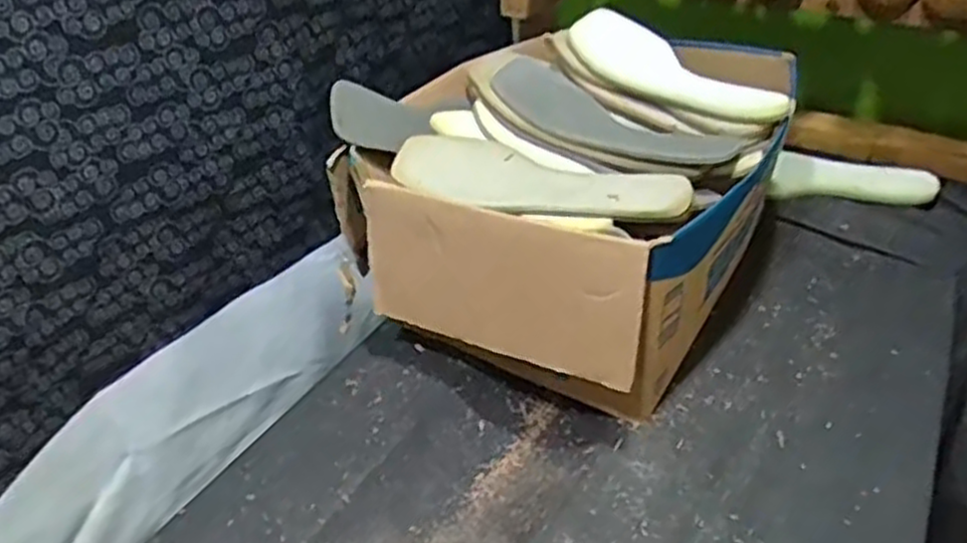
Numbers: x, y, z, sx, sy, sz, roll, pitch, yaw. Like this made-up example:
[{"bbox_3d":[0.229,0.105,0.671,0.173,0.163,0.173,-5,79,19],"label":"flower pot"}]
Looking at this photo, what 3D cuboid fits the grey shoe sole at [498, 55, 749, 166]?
[{"bbox_3d":[0.107,-0.136,0.681,0.086,0.032,0.238,-30,43,-30],"label":"grey shoe sole"}]

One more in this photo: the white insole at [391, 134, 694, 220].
[{"bbox_3d":[0.038,-0.074,0.614,0.244,0.033,0.079,19,43,29],"label":"white insole"}]

